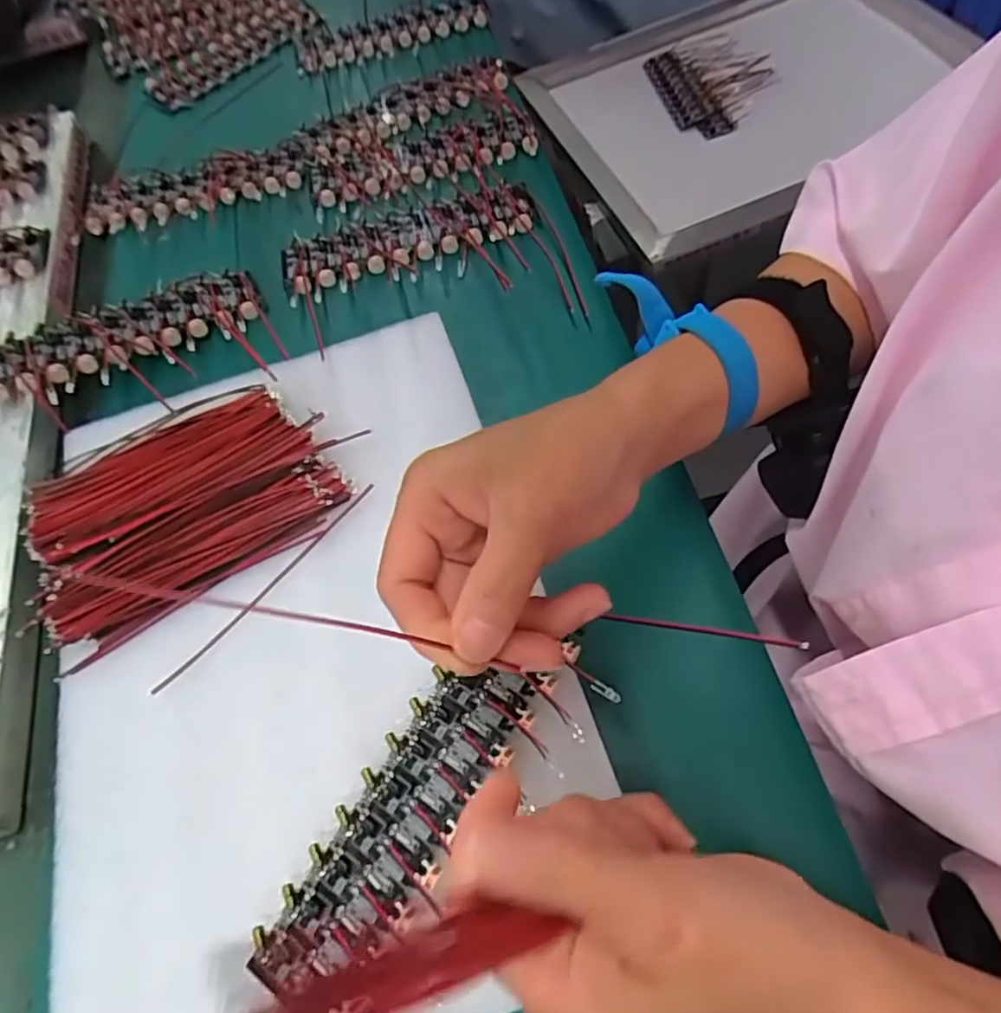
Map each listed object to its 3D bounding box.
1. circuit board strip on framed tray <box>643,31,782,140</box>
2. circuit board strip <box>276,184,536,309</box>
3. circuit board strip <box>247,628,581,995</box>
[{"bbox_3d":[0.277,-0.548,0.840,0.143,0.027,0.192,-12,61,3],"label":"circuit board strip on framed tray"},{"bbox_3d":[-0.059,-0.168,0.402,0.159,0.012,0.063,-15,61,-4],"label":"circuit board strip"},{"bbox_3d":[-0.035,0.114,0.241,0.047,0.008,0.136,34,72,20],"label":"circuit board strip"}]

